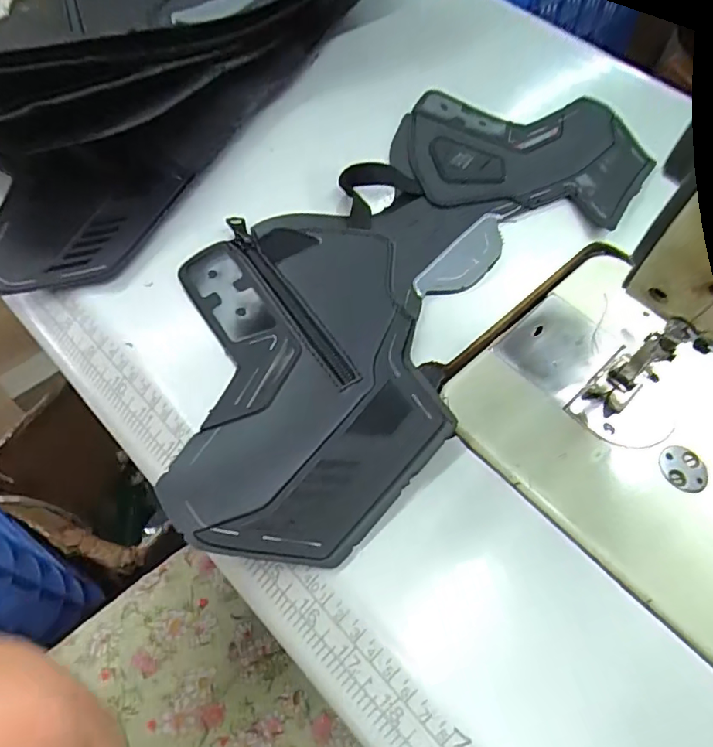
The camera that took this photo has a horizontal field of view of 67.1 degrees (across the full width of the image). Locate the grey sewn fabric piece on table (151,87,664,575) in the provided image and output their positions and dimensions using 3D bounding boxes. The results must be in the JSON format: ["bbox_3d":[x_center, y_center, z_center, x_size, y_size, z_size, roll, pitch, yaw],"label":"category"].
[{"bbox_3d":[0.040,-0.083,0.336,0.167,0.011,0.422,34,63,17],"label":"grey sewn fabric piece on table"}]

